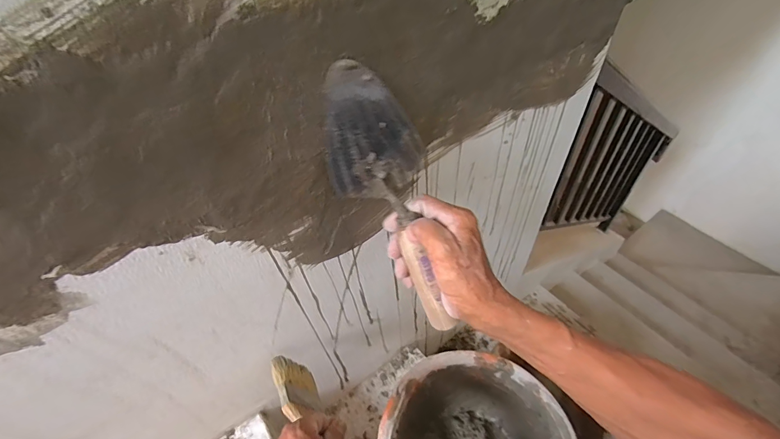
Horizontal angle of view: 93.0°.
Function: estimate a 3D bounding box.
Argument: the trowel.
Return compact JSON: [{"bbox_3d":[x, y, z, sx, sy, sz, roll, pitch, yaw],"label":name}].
[{"bbox_3d":[0.009,-0.012,0.353,0.084,0.263,0.048,-29,21,-20],"label":"trowel"}]

